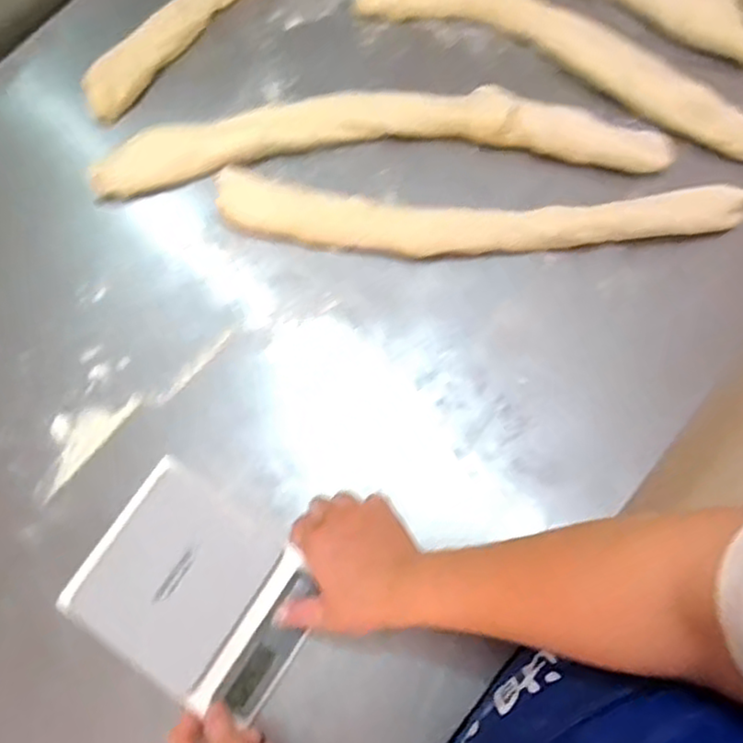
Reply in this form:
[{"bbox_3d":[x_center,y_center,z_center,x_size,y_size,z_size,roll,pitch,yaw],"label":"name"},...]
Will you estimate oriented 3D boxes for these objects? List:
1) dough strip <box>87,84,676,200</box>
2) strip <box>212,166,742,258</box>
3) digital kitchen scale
[{"bbox_3d":[0.004,-0.229,0.686,0.564,0.042,0.093,-4,74,2],"label":"dough strip"},{"bbox_3d":[0.100,-0.148,0.662,0.498,0.030,0.074,3,75,3],"label":"strip"},{"bbox_3d":[-0.140,0.179,0.564,0.175,0.038,0.149,31,76,11],"label":"digital kitchen scale"}]

